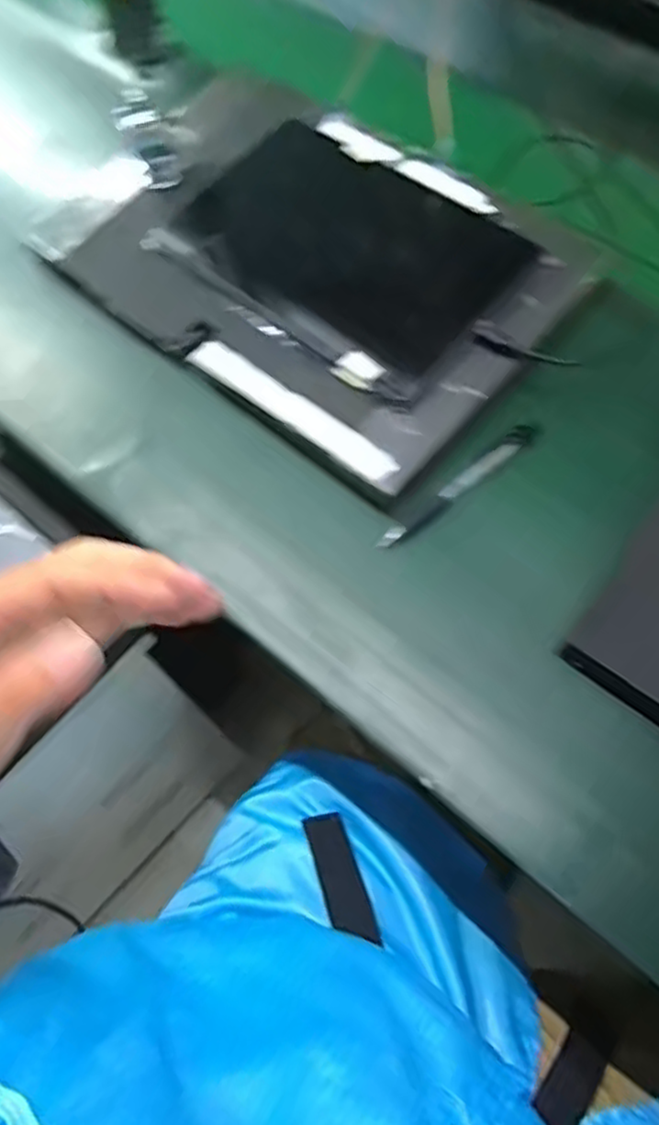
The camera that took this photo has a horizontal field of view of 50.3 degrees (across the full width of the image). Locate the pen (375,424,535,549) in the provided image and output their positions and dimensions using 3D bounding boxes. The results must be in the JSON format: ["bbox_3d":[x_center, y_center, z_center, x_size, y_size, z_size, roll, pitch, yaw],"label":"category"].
[{"bbox_3d":[0.088,-0.051,0.477,0.136,0.007,0.014,-38,70,-14],"label":"pen"}]

